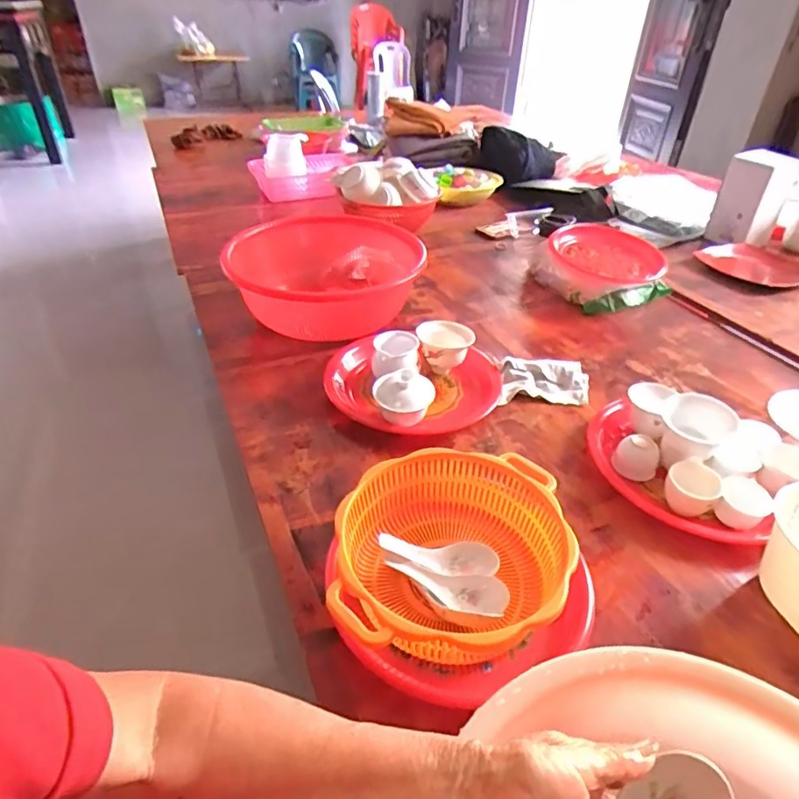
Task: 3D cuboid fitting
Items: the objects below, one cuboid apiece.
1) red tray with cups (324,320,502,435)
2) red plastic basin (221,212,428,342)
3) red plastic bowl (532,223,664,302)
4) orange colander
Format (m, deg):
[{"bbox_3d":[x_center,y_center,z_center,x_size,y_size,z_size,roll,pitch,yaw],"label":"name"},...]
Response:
[{"bbox_3d":[0.018,-0.041,0.798,0.249,0.075,0.225,1,36,0],"label":"red tray with cups"},{"bbox_3d":[-0.129,-0.220,0.989,0.346,0.124,0.357,2,37,-1],"label":"red plastic basin"},{"bbox_3d":[0.422,-0.274,1.113,0.223,0.100,0.223,2,37,-1],"label":"red plastic bowl"},{"bbox_3d":[0.052,0.155,0.529,0.211,0.087,0.214,2,36,1],"label":"orange colander"}]

